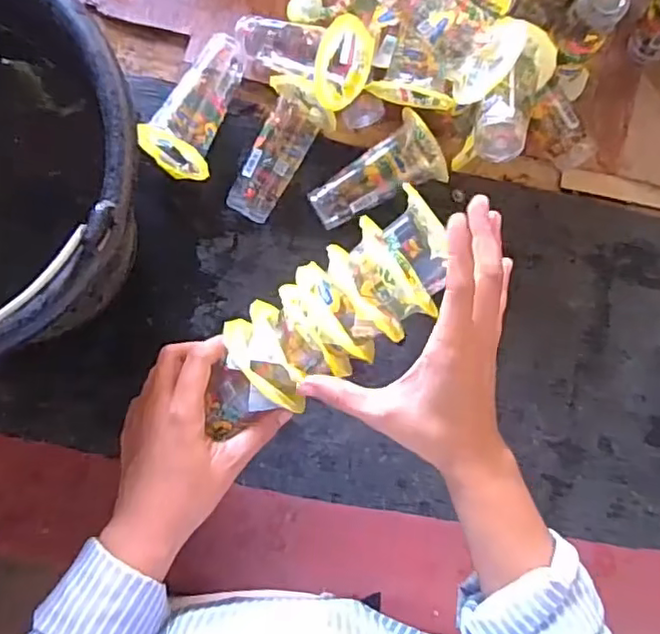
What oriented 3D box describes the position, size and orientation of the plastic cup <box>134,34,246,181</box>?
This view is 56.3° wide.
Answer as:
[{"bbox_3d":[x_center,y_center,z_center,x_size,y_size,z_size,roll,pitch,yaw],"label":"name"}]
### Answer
[{"bbox_3d":[-0.124,-0.193,0.560,0.061,0.054,0.125,17,81,-4],"label":"plastic cup"}]

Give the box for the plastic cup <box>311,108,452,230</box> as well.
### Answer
[{"bbox_3d":[0.039,-0.127,0.563,0.120,0.061,0.063,-32,87,-9],"label":"plastic cup"}]

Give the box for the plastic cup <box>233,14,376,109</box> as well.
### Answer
[{"bbox_3d":[-0.030,-0.235,0.557,0.122,0.073,0.074,24,78,34],"label":"plastic cup"}]

